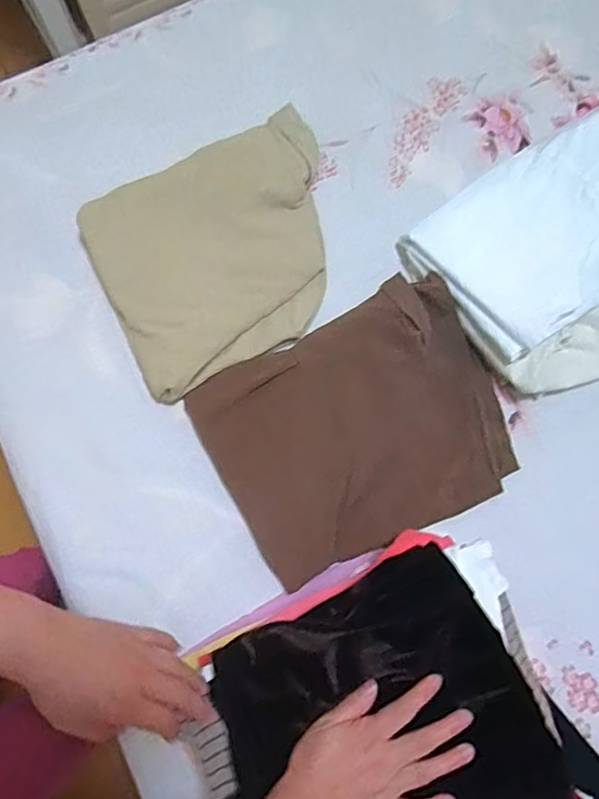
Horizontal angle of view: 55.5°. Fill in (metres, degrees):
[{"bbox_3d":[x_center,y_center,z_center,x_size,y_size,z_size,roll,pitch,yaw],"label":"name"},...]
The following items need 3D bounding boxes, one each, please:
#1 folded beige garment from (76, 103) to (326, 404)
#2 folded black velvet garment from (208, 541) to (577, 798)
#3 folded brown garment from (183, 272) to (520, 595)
[{"bbox_3d":[-0.097,-0.204,0.783,0.343,0.034,0.308,-26,75,-7],"label":"folded beige garment"},{"bbox_3d":[0.075,0.295,0.493,0.254,0.047,0.251,-28,75,-7],"label":"folded black velvet garment"},{"bbox_3d":[0.075,0.032,0.710,0.363,0.043,0.288,-27,75,-7],"label":"folded brown garment"}]

